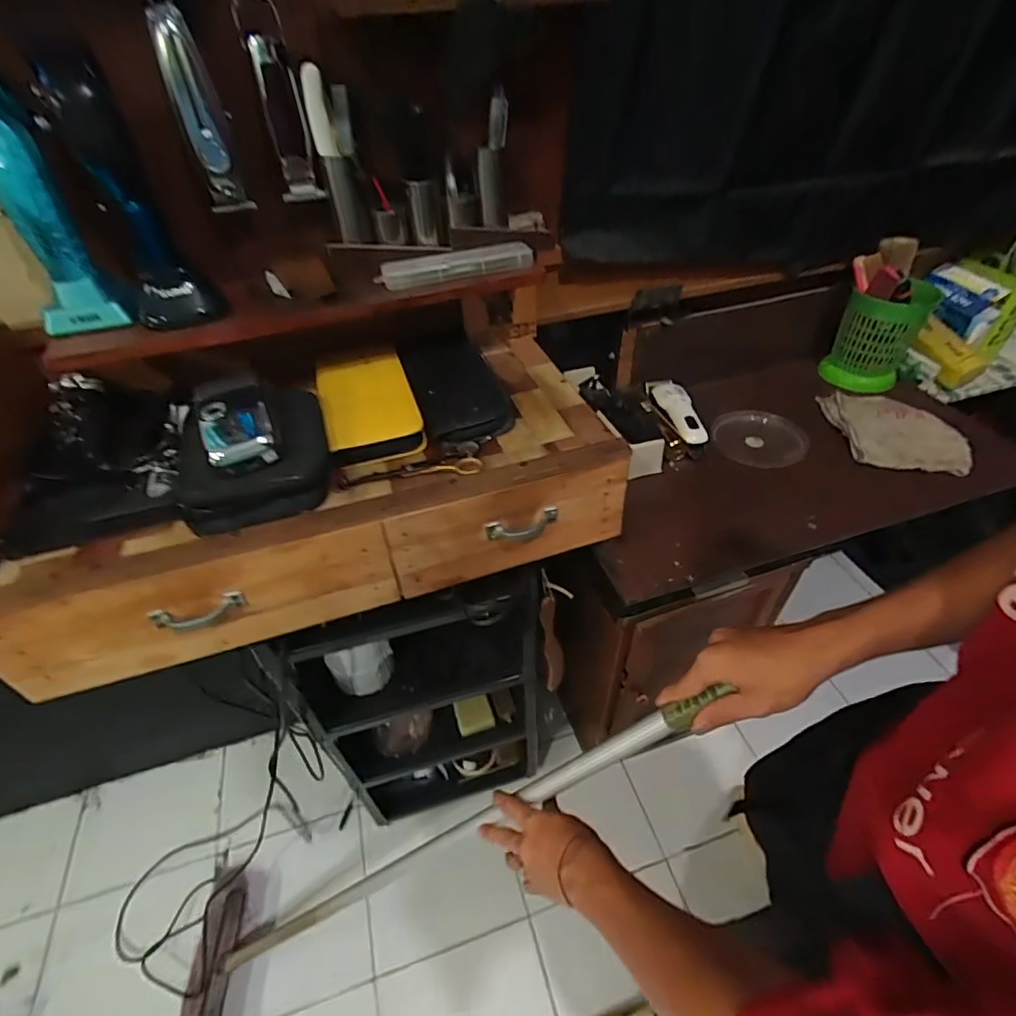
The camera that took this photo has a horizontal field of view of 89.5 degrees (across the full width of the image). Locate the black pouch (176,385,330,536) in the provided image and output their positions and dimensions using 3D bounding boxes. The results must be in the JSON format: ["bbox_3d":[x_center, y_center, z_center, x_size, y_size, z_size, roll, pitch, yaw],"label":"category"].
[{"bbox_3d":[-0.233,-0.060,0.474,0.114,0.066,0.150,-14,46,-11],"label":"black pouch"}]

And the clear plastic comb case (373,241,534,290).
[{"bbox_3d":[-0.054,-0.255,0.538,0.160,0.021,0.036,-11,45,-9],"label":"clear plastic comb case"}]

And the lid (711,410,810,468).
[{"bbox_3d":[0.364,-0.099,0.751,0.116,0.020,0.123,-7,52,9],"label":"lid"}]

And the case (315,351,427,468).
[{"bbox_3d":[-0.154,-0.116,0.561,0.095,0.030,0.177,-16,46,-13],"label":"case"}]

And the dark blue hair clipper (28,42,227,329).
[{"bbox_3d":[-0.328,-0.270,0.451,0.066,0.196,0.058,-22,48,-19],"label":"dark blue hair clipper"}]

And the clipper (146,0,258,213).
[{"bbox_3d":[-0.274,-0.354,0.456,0.035,0.152,0.043,-24,46,-21],"label":"clipper"}]

